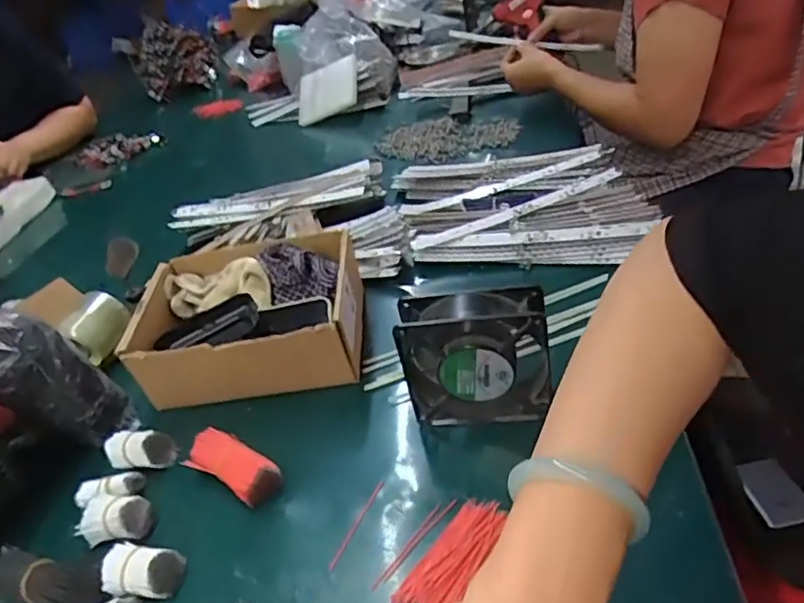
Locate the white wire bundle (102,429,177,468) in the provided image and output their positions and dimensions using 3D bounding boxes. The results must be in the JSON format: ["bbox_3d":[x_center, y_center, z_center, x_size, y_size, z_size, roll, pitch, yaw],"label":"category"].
[{"bbox_3d":[-0.241,0.135,0.562,0.061,0.031,0.024,-10,34,3],"label":"white wire bundle"}]

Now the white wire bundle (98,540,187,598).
[{"bbox_3d":[-0.197,0.205,0.464,0.057,0.030,0.032,-6,34,9],"label":"white wire bundle"}]

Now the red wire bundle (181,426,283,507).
[{"bbox_3d":[-0.147,0.143,0.533,0.092,0.024,0.040,13,41,32],"label":"red wire bundle"}]

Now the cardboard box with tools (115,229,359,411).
[{"bbox_3d":[-0.158,0.018,0.654,0.215,0.089,0.182,-10,35,5],"label":"cardboard box with tools"}]

